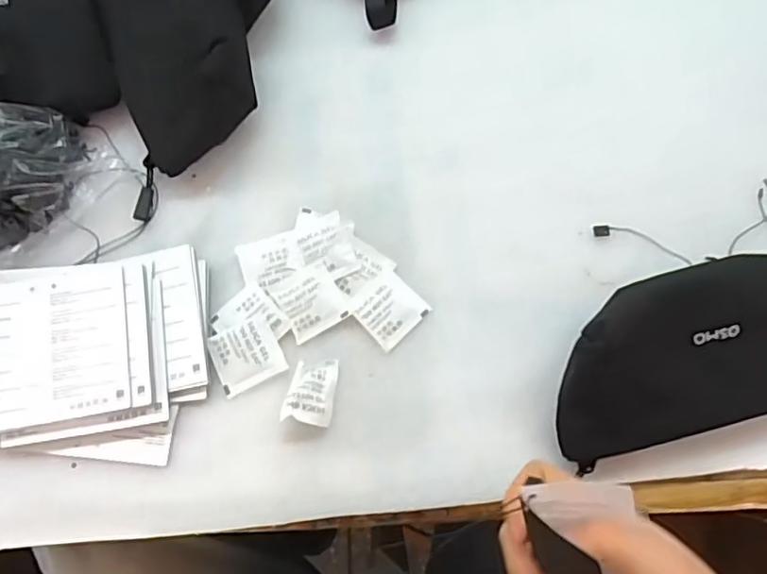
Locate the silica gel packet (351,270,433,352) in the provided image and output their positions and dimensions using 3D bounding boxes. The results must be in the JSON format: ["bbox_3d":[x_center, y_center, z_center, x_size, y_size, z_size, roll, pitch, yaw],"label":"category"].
[{"bbox_3d":[0.004,0.014,0.383,0.039,0.005,0.038,-41,79,-10],"label":"silica gel packet"}]

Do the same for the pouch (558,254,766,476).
[{"bbox_3d":[0.201,0.034,0.353,0.212,0.044,0.094,-15,71,-7],"label":"pouch"}]

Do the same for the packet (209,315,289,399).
[{"bbox_3d":[-0.087,0.042,0.374,0.041,0.008,0.039,-24,77,-6],"label":"packet"}]

